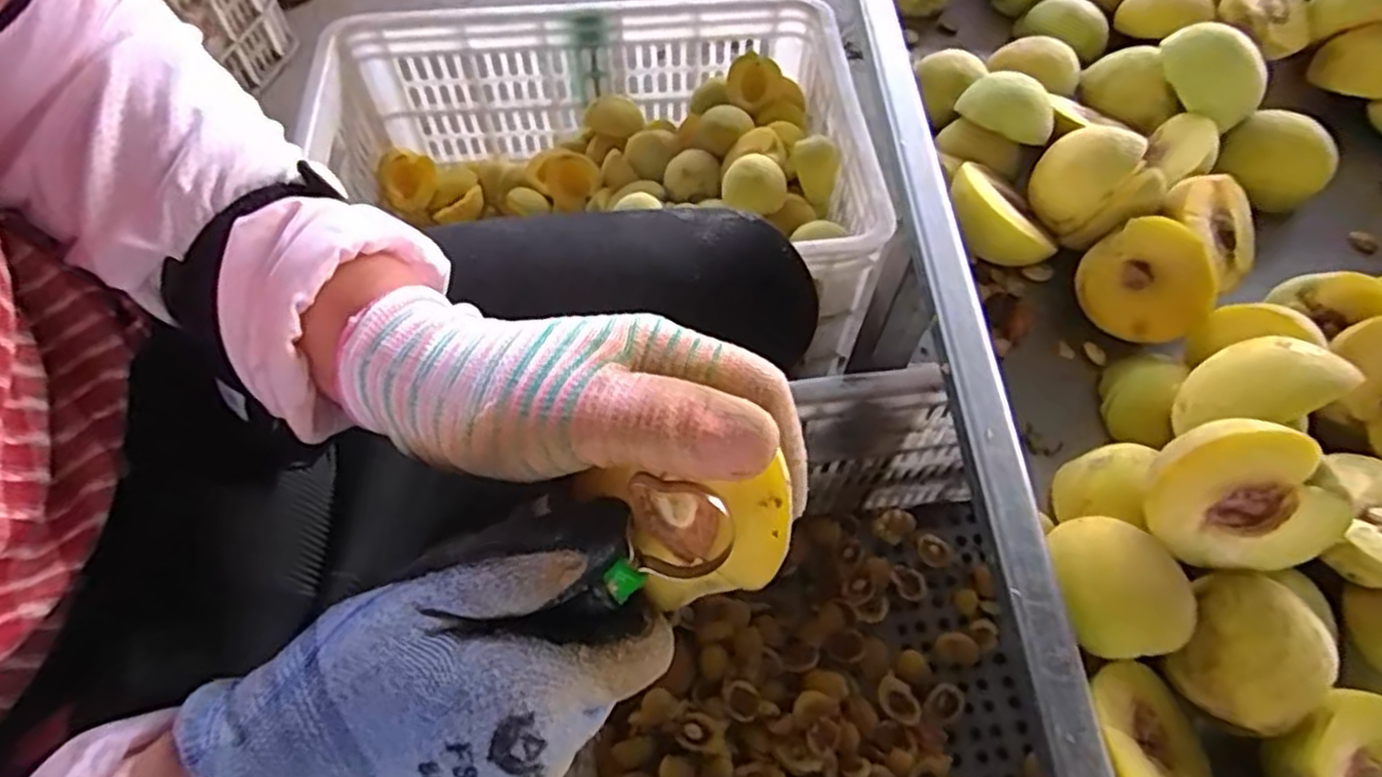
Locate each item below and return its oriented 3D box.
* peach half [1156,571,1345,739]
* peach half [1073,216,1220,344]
[{"bbox_3d":[0.224,0.107,0.302,0.052,0.032,0.052,-32,66,-17],"label":"peach half"},{"bbox_3d":[0.252,-0.058,0.415,0.062,0.032,0.064,-31,82,21],"label":"peach half"}]

